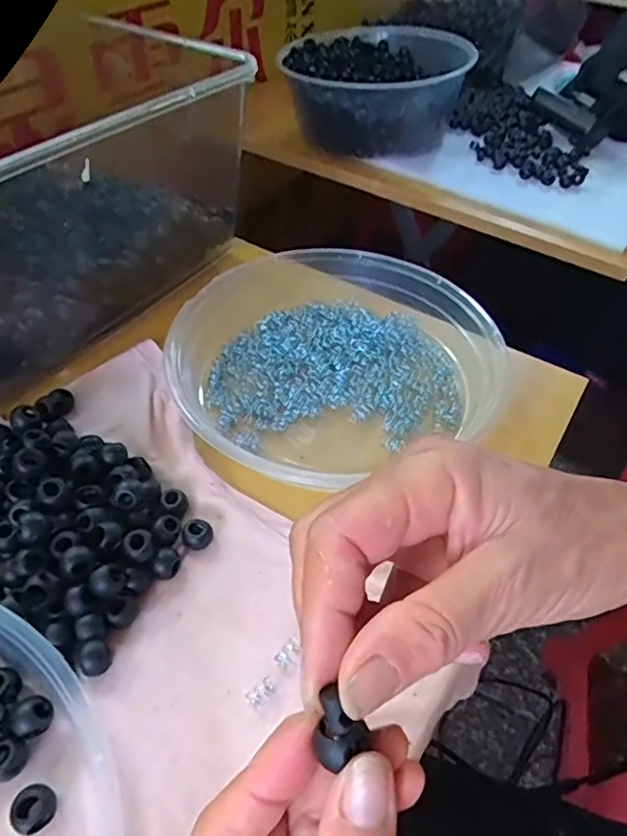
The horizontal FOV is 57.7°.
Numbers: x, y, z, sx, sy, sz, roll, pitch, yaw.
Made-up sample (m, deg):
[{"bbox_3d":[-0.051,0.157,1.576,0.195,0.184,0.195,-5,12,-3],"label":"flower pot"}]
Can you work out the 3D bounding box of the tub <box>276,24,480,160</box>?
[{"bbox_3d":[0.081,-0.419,0.723,0.206,0.092,0.194,1,48,-2],"label":"tub"}]

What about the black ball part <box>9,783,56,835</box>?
[{"bbox_3d":[-0.106,0.149,0.216,0.014,0.011,0.015,-7,52,-10],"label":"black ball part"}]

